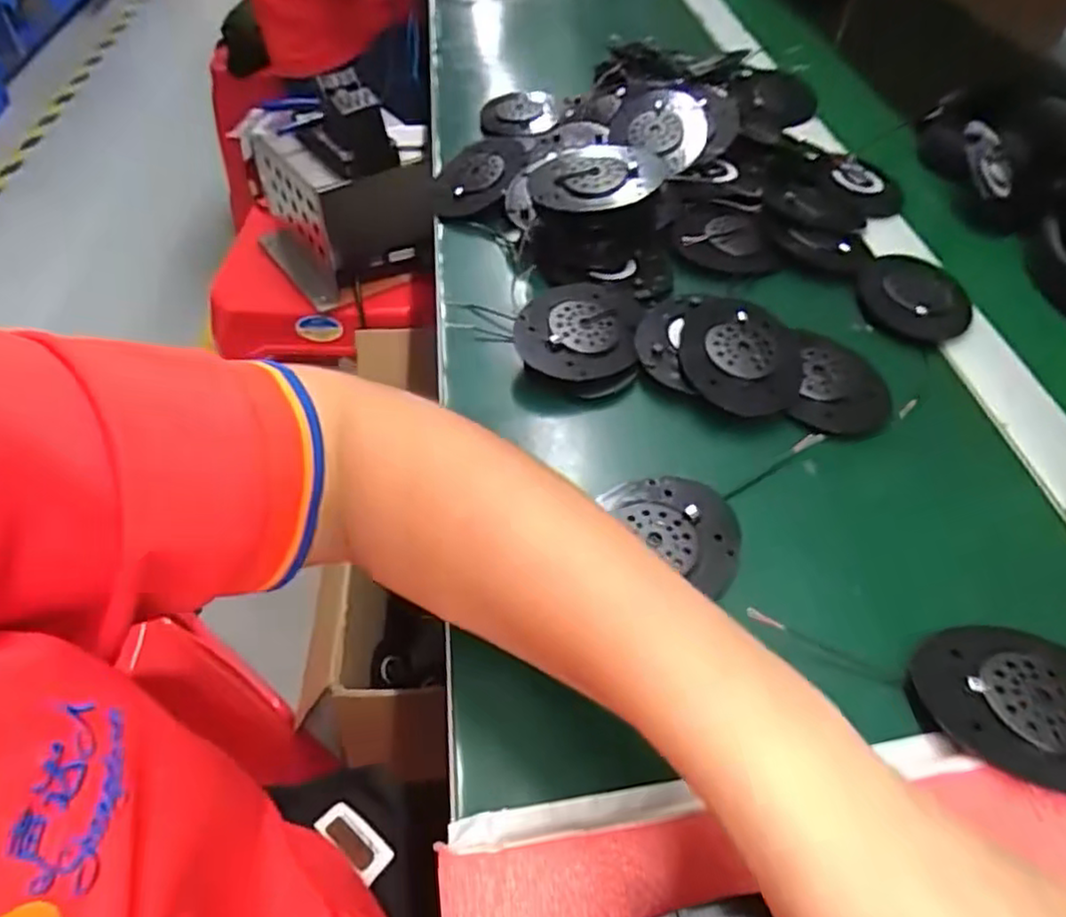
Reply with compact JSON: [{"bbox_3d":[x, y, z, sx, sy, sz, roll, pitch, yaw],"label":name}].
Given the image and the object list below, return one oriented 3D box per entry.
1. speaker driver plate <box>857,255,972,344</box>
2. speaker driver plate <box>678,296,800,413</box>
[{"bbox_3d":[0.242,-0.105,0.437,0.065,0.010,0.082,17,51,14],"label":"speaker driver plate"},{"bbox_3d":[0.117,-0.060,0.390,0.065,0.019,0.080,7,50,5],"label":"speaker driver plate"}]

